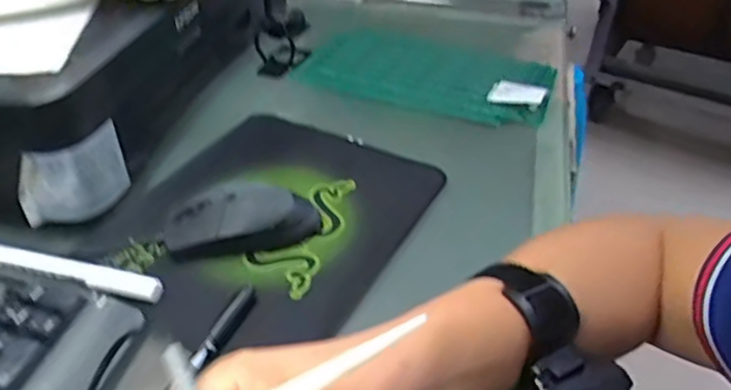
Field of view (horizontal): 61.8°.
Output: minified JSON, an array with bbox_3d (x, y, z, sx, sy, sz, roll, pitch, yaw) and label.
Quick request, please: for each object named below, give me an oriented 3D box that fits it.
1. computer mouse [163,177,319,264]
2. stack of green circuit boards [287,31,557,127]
[{"bbox_3d":[-0.092,0.018,0.451,0.113,0.037,0.049,-3,39,-4],"label":"computer mouse"},{"bbox_3d":[0.066,-0.131,0.649,0.256,0.017,0.112,17,42,19],"label":"stack of green circuit boards"}]

